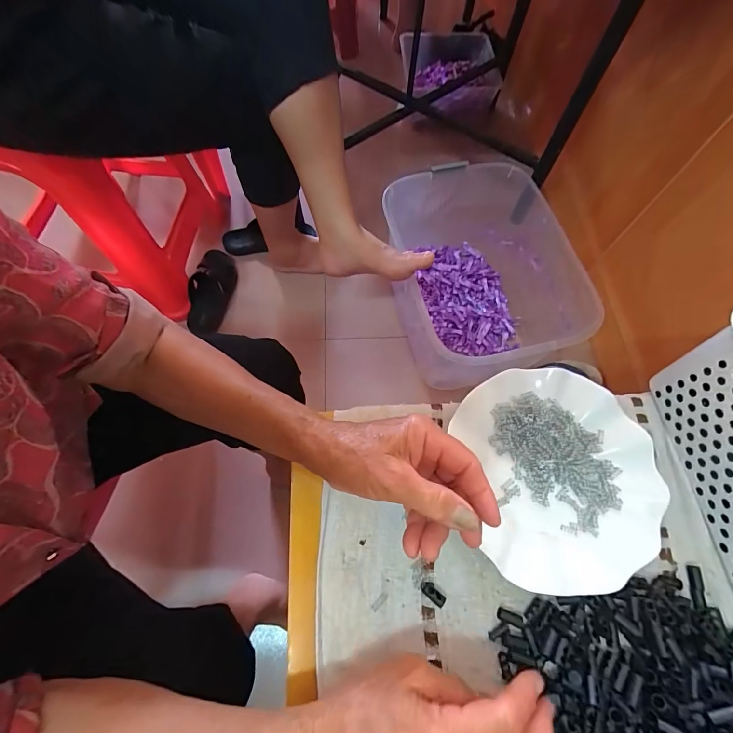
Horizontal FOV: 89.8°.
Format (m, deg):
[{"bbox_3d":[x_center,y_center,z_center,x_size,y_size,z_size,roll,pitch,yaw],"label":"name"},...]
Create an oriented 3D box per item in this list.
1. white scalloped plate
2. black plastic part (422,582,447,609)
[{"bbox_3d":[0.170,0.092,0.327,0.160,0.021,0.177,-9,68,-4],"label":"white scalloped plate"},{"bbox_3d":[0.054,0.183,0.295,0.020,0.007,0.010,35,70,26],"label":"black plastic part"}]

